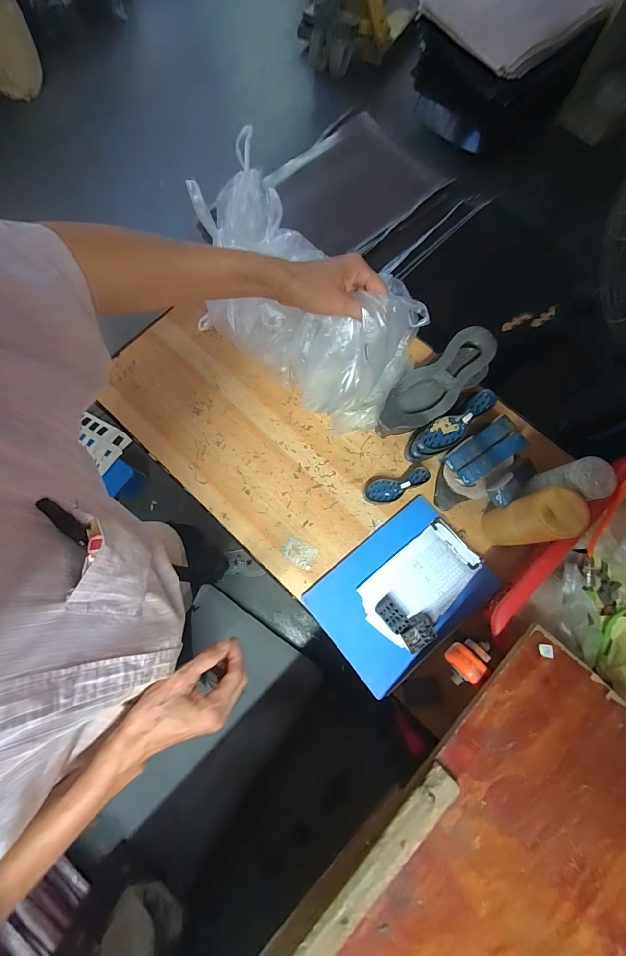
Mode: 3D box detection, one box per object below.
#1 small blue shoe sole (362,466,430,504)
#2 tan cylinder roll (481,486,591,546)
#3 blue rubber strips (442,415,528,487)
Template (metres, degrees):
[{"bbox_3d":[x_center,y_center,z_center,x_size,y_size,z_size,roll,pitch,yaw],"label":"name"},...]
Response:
[{"bbox_3d":[0.172,0.017,0.708,0.133,0.025,0.056,-14,76,-3],"label":"small blue shoe sole"},{"bbox_3d":[0.357,0.074,0.590,0.069,0.207,0.073,0,76,0],"label":"tan cylinder roll"},{"bbox_3d":[0.321,-0.048,0.643,0.152,0.036,0.080,-34,78,-8],"label":"blue rubber strips"}]

